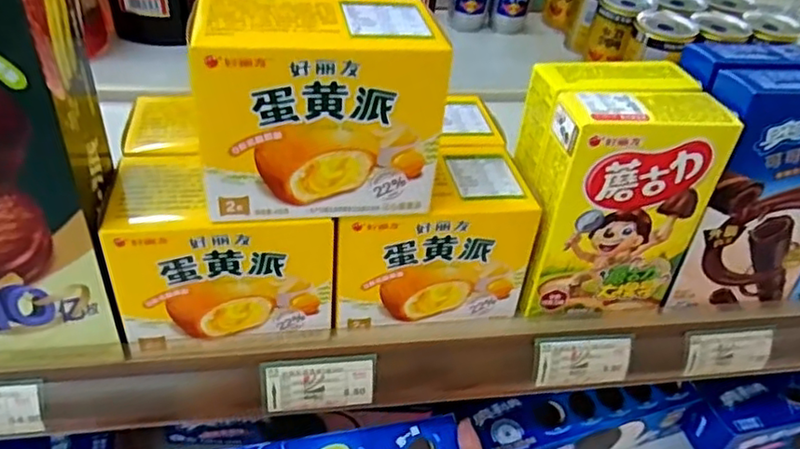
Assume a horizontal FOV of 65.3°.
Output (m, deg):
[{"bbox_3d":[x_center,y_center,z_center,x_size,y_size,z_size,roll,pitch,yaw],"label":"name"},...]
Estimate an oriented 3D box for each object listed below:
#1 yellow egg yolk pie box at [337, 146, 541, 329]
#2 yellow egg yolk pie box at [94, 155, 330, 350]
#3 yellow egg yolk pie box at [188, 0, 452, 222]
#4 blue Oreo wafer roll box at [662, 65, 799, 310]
[{"bbox_3d":[0.016,0.006,0.357,0.105,0.077,0.061,-2,41,-11],"label":"yellow egg yolk pie box"},{"bbox_3d":[-0.090,0.014,0.334,0.108,0.080,0.063,-2,41,-11],"label":"yellow egg yolk pie box"},{"bbox_3d":[-0.039,-0.057,0.294,0.113,0.084,0.065,-1,41,-10],"label":"yellow egg yolk pie box"},{"bbox_3d":[0.209,-0.018,0.364,0.087,0.139,0.045,-2,41,-11],"label":"blue Oreo wafer roll box"}]

